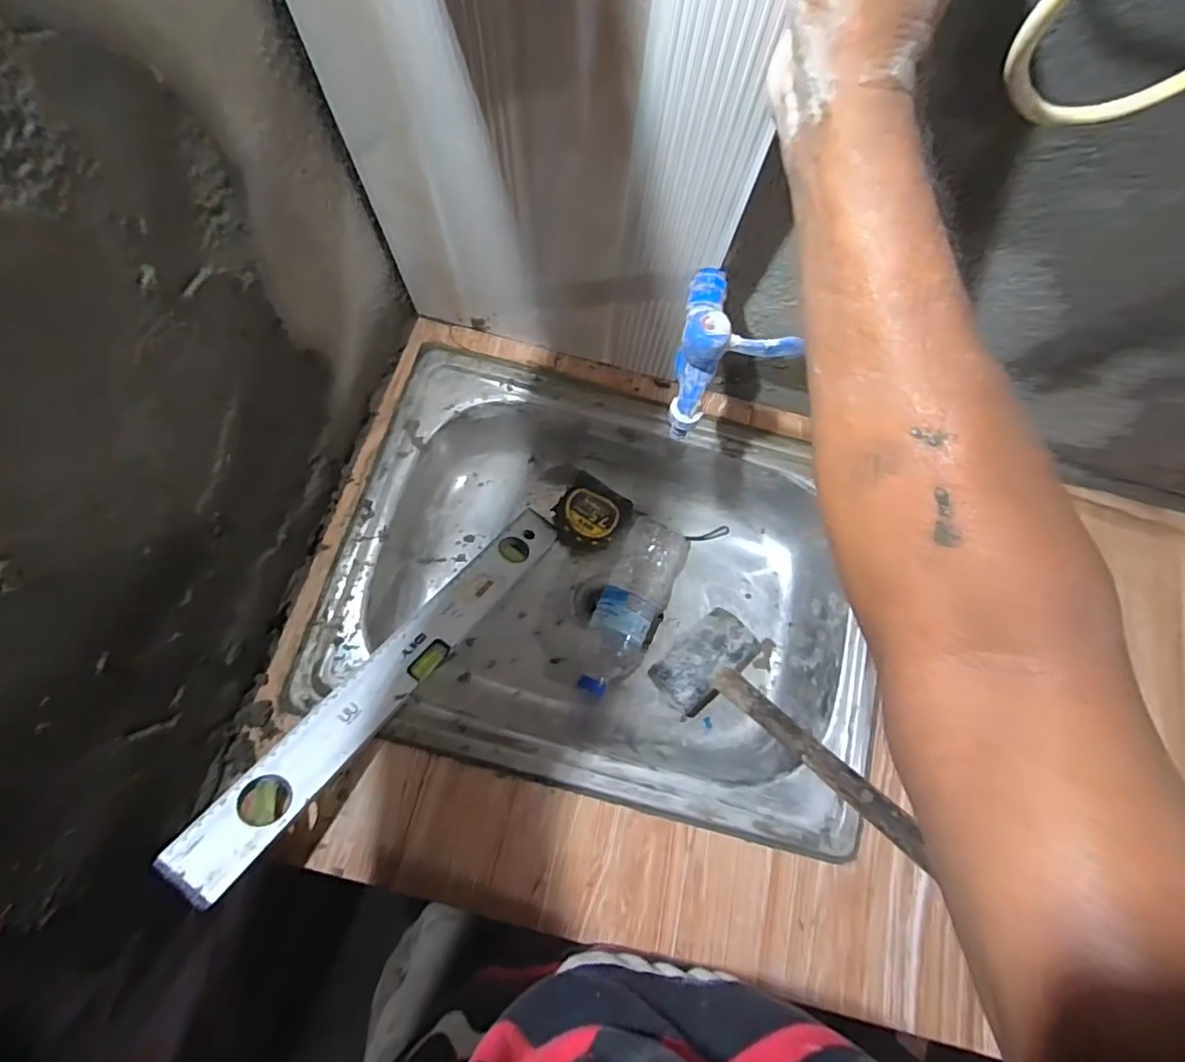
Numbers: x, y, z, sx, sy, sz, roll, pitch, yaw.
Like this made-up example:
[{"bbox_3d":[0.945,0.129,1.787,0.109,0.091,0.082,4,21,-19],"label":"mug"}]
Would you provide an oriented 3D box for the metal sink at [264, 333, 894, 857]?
[{"bbox_3d":[0.015,0.061,0.620,0.522,0.156,0.398,14,75,3],"label":"metal sink"}]

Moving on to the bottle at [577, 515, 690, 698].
[{"bbox_3d":[0.045,0.089,0.656,0.078,0.054,0.213,24,76,6],"label":"bottle"}]

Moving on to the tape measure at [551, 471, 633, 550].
[{"bbox_3d":[-0.002,-0.016,0.684,0.087,0.049,0.084,34,77,8],"label":"tape measure"}]

